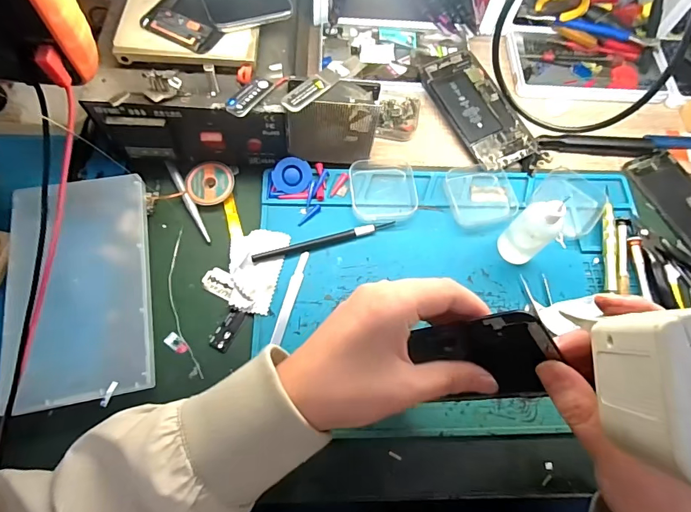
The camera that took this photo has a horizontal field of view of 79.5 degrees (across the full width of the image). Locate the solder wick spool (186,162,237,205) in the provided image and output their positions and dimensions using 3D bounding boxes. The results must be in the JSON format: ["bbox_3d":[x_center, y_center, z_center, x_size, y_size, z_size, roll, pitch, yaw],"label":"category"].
[{"bbox_3d":[-0.131,-0.070,0.402,0.042,0.011,0.044,1,67,-3],"label":"solder wick spool"}]

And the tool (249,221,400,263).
[{"bbox_3d":[-0.020,-0.015,0.387,0.133,0.007,0.010,-15,69,-10],"label":"tool"}]

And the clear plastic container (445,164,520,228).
[{"bbox_3d":[0.132,-0.063,0.412,0.065,0.013,0.069,-13,68,-9],"label":"clear plastic container"}]

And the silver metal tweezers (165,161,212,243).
[{"bbox_3d":[-0.151,-0.054,0.397,0.008,0.008,0.097,-26,71,-14],"label":"silver metal tweezers"}]

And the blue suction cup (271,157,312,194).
[{"bbox_3d":[-0.052,-0.078,0.405,0.038,0.007,0.034,-6,98,-14],"label":"blue suction cup"}]

